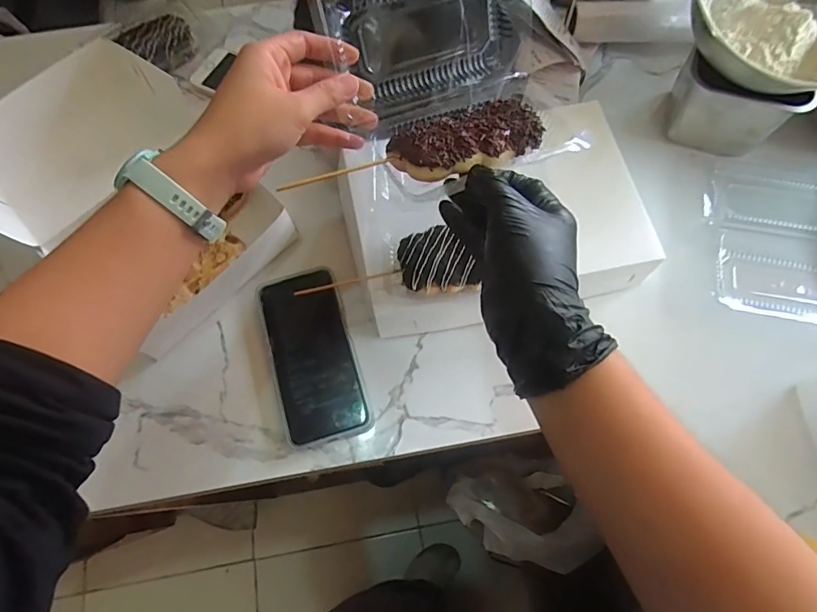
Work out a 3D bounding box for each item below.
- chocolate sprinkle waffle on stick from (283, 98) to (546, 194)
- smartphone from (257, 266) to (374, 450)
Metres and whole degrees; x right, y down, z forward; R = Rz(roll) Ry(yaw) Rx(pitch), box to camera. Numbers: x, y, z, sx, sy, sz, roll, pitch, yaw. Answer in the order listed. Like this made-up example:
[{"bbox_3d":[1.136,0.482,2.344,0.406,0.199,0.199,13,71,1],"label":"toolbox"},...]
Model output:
[{"bbox_3d":[0.008,-0.110,0.329,0.176,0.018,0.050,-17,70,-7],"label":"chocolate sprinkle waffle on stick"},{"bbox_3d":[-0.093,0.045,0.453,0.079,0.009,0.166,-16,75,-3],"label":"smartphone"}]

